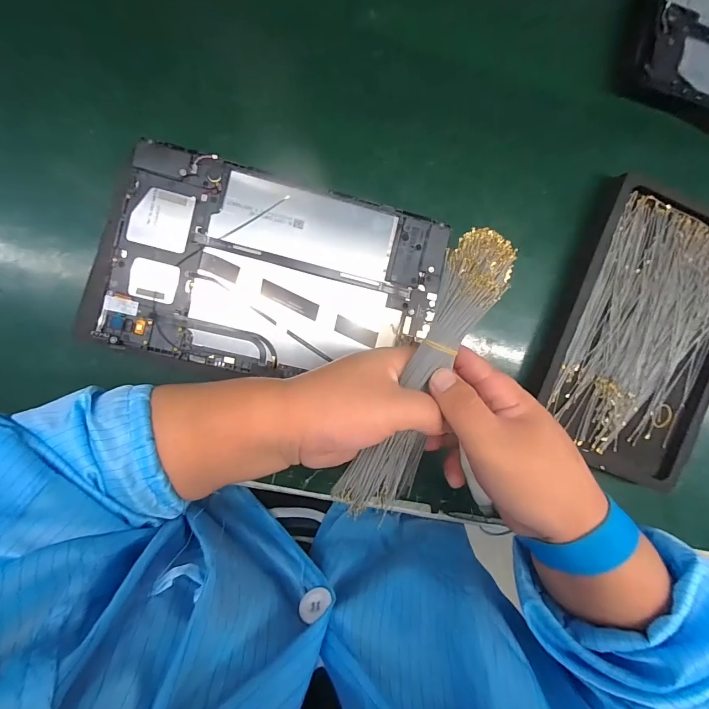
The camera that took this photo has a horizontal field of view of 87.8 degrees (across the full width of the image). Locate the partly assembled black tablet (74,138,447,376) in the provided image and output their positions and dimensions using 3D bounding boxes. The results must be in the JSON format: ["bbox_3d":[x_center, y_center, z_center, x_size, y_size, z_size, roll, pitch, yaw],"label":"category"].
[{"bbox_3d":[-0.059,-0.058,0.289,0.242,0.026,0.149,13,90,-7],"label":"partly assembled black tablet"}]

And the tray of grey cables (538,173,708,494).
[{"bbox_3d":[0.253,-0.016,0.330,0.146,0.024,0.242,19,90,-7],"label":"tray of grey cables"}]

